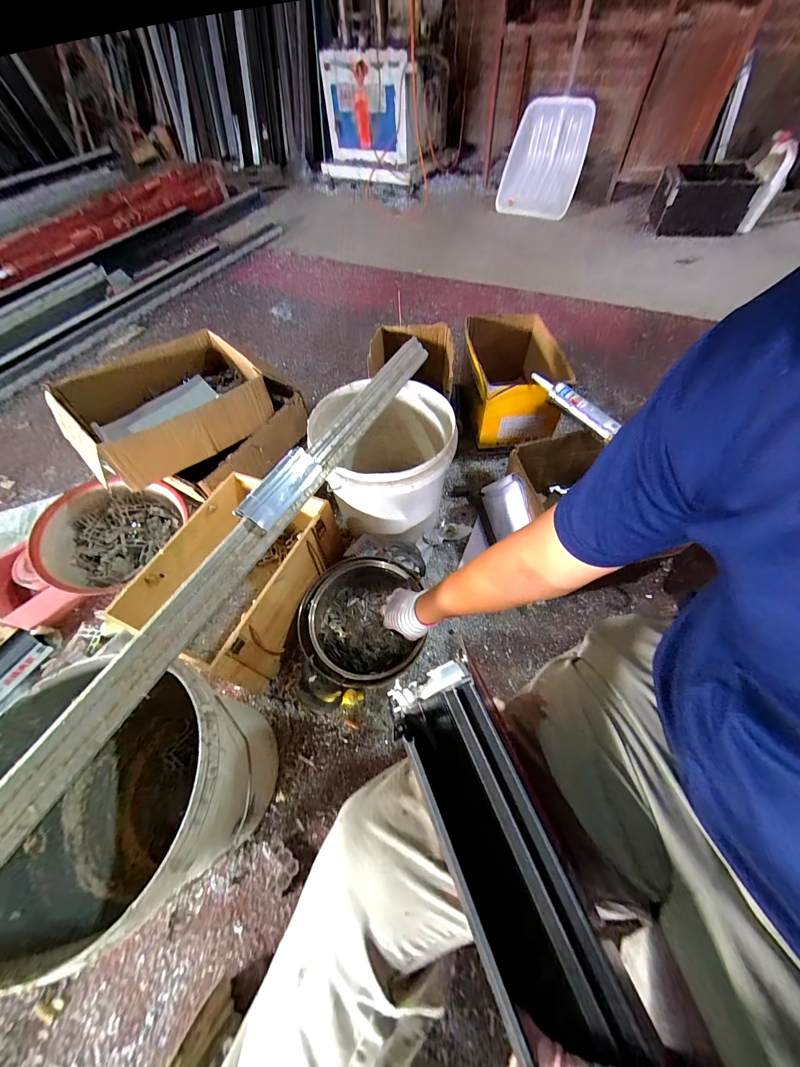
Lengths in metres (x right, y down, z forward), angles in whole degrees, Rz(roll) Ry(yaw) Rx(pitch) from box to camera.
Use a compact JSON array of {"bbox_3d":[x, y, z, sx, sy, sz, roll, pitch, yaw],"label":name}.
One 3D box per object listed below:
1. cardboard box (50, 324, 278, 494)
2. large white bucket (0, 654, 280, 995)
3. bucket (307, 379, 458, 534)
[{"bbox_3d":[-0.552,-0.308,0.827,0.407,0.123,0.282,-39,63,-19],"label":"cardboard box"},{"bbox_3d":[-0.362,0.376,0.512,0.306,0.321,0.269,-2,58,3],"label":"large white bucket"},{"bbox_3d":[-0.031,-0.155,0.788,0.284,0.248,0.284,-2,58,3],"label":"bucket"}]

